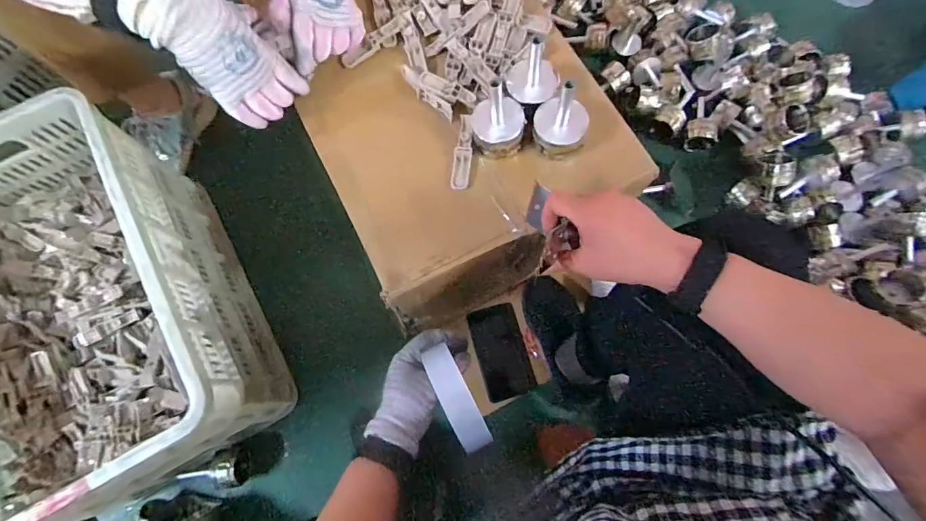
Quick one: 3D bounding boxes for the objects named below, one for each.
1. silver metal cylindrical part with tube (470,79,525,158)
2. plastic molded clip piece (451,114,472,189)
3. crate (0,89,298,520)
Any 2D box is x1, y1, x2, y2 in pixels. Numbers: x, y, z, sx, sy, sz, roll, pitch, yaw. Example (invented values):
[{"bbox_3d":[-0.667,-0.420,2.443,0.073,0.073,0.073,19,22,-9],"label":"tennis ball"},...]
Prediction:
[{"bbox_3d":[0.042,-0.165,0.508,0.064,0.097,0.058,5,74,3],"label":"silver metal cylindrical part with tube"},{"bbox_3d":[0.000,-0.136,0.545,0.022,0.006,0.099,4,74,3],"label":"plastic molded clip piece"},{"bbox_3d":[-0.583,0.084,0.684,0.371,0.289,0.544,-30,75,-7],"label":"crate"}]

